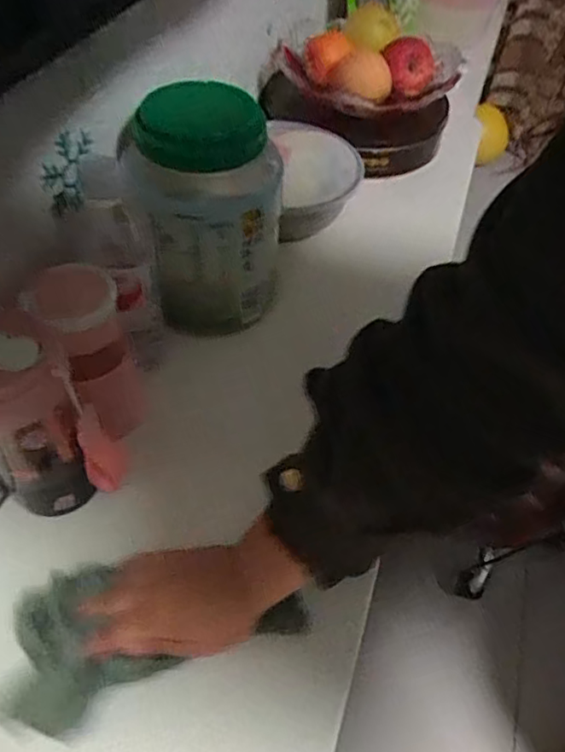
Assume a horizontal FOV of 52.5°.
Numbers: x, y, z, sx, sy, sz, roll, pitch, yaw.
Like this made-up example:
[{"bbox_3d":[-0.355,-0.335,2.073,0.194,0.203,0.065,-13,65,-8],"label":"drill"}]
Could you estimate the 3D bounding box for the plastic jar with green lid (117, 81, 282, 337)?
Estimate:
[{"bbox_3d":[-0.082,-0.168,0.591,0.140,0.212,0.150,-11,52,-13],"label":"plastic jar with green lid"}]

